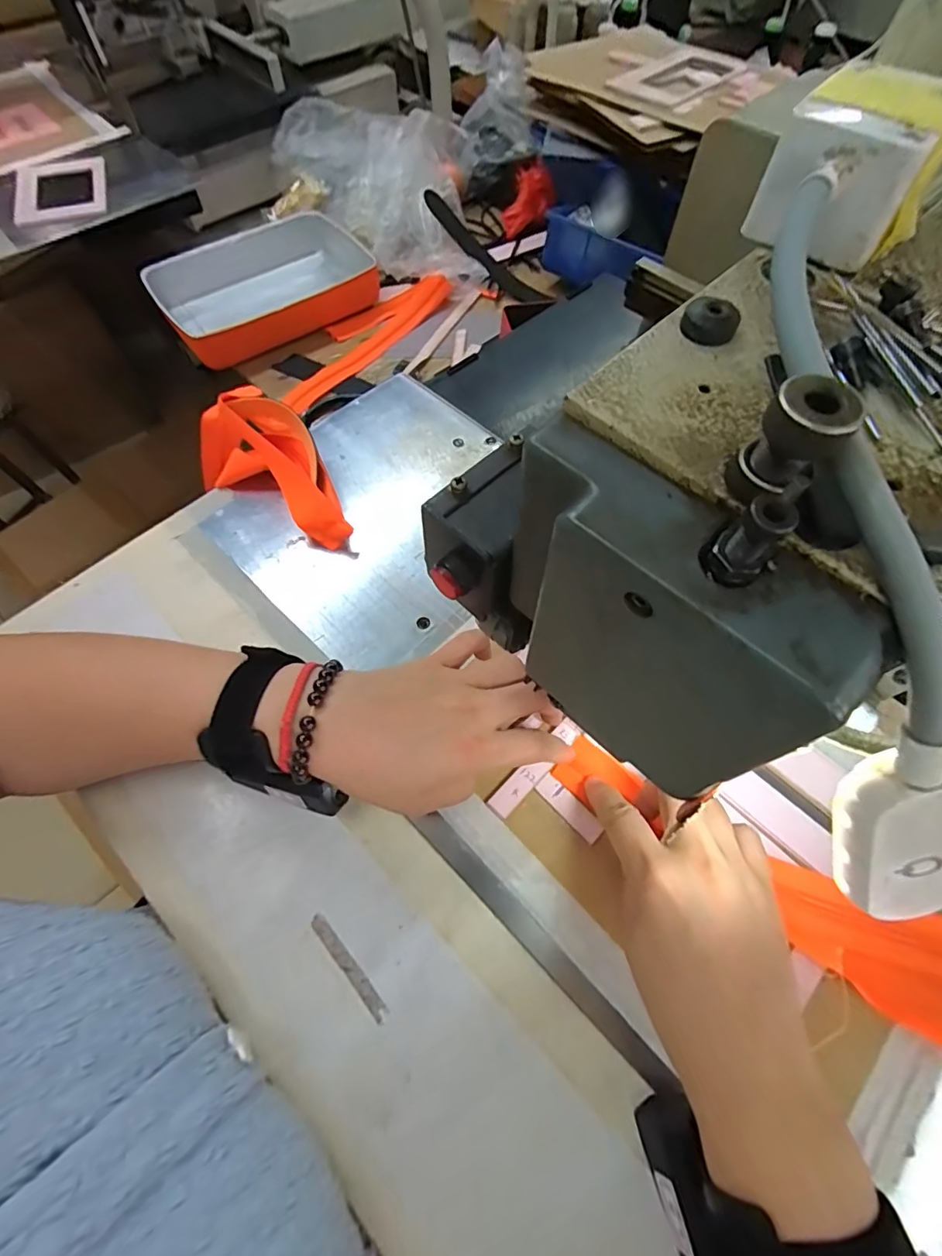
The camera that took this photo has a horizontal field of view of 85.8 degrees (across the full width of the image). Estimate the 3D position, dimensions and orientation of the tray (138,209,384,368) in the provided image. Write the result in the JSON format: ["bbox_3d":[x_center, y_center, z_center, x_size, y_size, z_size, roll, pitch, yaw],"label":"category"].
[{"bbox_3d":[-0.271,-0.461,0.685,0.282,0.055,0.190,-35,68,-17],"label":"tray"}]

